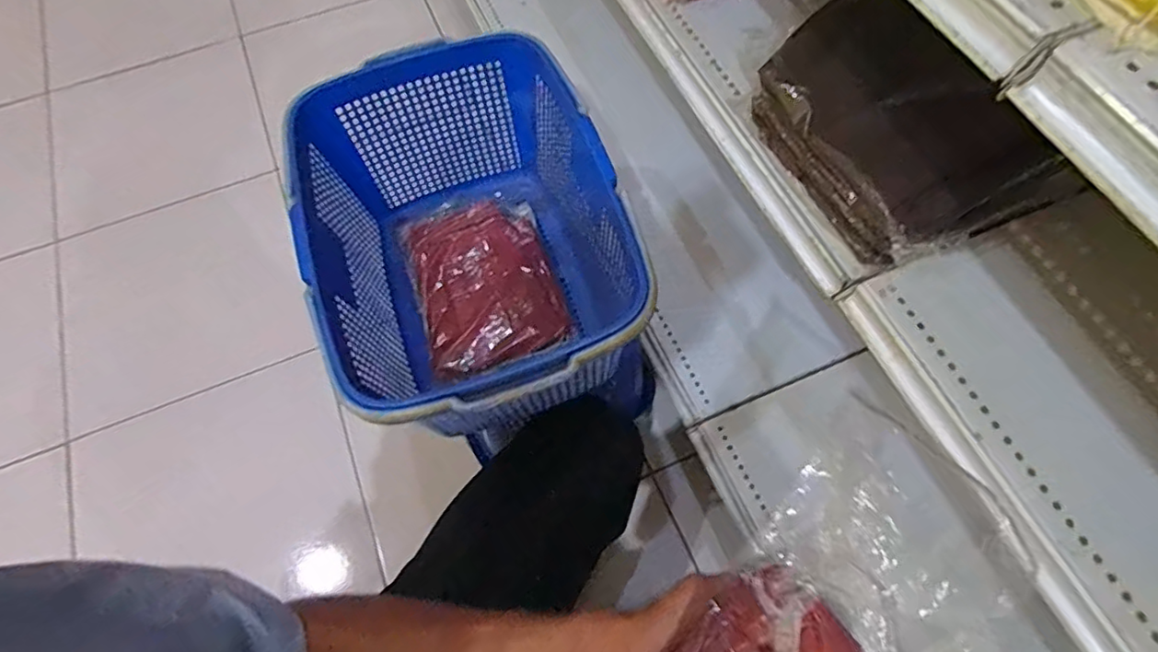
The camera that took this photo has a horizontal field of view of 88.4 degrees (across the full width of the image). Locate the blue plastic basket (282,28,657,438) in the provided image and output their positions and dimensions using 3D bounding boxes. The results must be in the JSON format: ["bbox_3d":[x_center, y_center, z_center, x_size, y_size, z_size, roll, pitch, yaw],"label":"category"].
[{"bbox_3d":[-0.114,-0.077,0.650,0.297,0.206,0.405,-21,66,-8],"label":"blue plastic basket"}]

